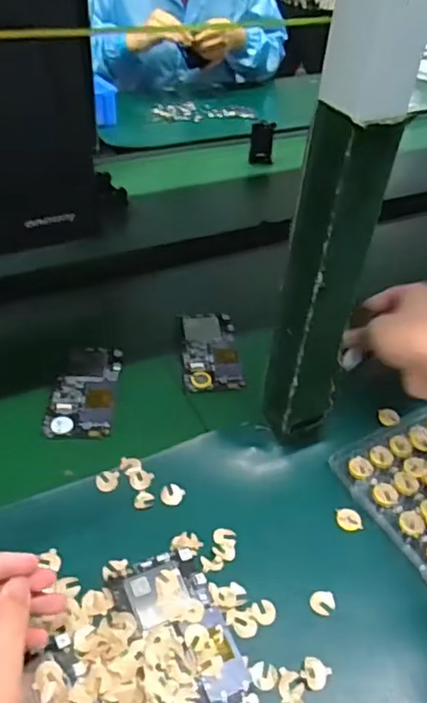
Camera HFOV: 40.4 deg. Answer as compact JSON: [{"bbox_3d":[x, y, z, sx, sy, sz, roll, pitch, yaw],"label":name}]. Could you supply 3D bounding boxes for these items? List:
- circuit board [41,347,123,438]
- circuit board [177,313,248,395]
[{"bbox_3d":[-0.130,0.038,0.596,0.064,0.004,0.123,2,40,-1],"label":"circuit board"},{"bbox_3d":[-0.004,-0.001,0.652,0.063,0.006,0.123,-3,41,-7],"label":"circuit board"}]

